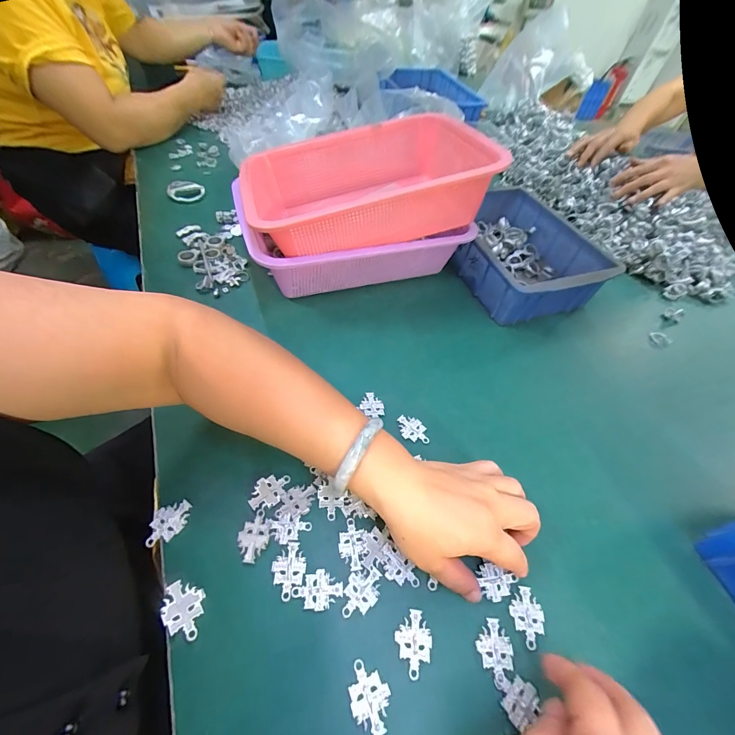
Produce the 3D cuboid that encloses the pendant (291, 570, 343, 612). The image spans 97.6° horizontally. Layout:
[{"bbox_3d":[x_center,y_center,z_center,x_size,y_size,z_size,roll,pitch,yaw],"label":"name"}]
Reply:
[{"bbox_3d":[-0.038,0.170,0.245,0.037,0.004,0.025,-3,54,-8],"label":"pendant"}]

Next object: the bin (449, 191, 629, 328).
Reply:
[{"bbox_3d":[0.221,-0.179,0.496,0.178,0.069,0.242,-12,55,-14],"label":"bin"}]

